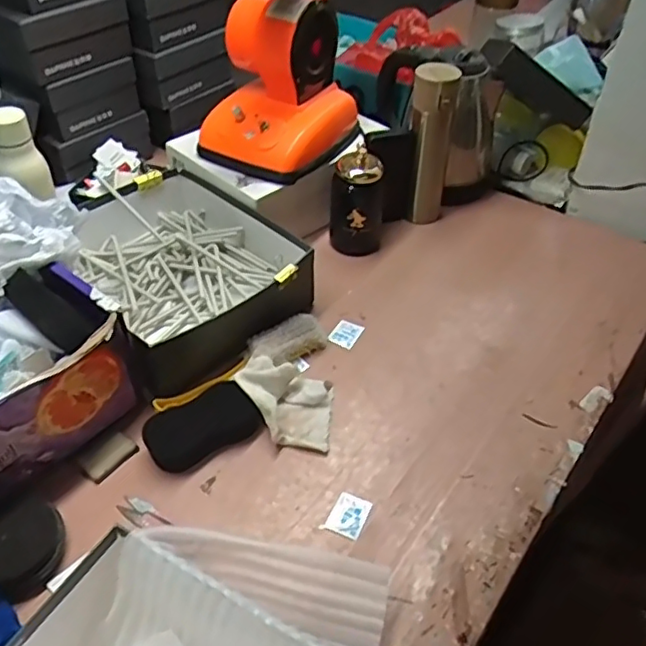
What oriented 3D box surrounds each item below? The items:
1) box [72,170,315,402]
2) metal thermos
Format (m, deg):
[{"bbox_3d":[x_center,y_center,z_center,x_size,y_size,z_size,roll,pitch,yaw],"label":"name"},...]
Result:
[{"bbox_3d":[-0.200,-0.083,0.857,0.261,0.094,0.341,-27,51,-25],"label":"box"},{"bbox_3d":[0.161,-0.264,0.937,0.064,0.256,0.052,7,45,6],"label":"metal thermos"}]

